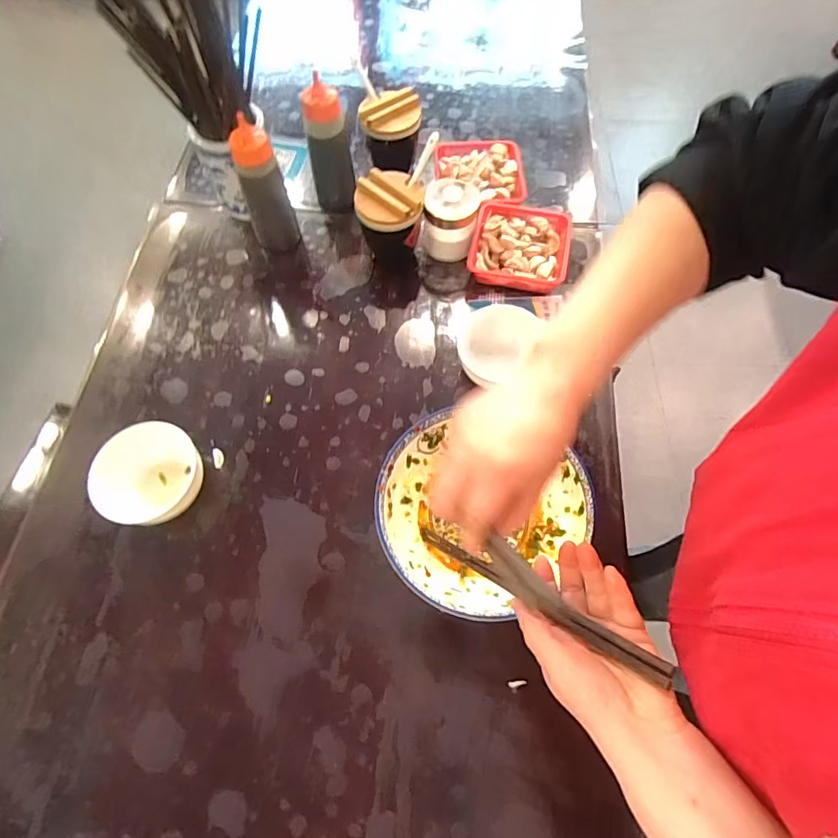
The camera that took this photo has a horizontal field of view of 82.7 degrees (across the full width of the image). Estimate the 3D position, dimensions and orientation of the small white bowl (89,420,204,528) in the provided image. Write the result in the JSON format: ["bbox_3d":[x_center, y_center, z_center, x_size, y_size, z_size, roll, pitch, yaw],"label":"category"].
[{"bbox_3d":[-0.308,0.060,0.546,0.102,0.042,0.118,1,65,0],"label":"small white bowl"}]

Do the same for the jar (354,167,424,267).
[{"bbox_3d":[-0.040,-0.273,0.669,0.086,0.106,0.083,0,65,0],"label":"jar"}]

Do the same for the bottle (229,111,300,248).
[{"bbox_3d":[-0.206,-0.305,0.644,0.061,0.176,0.049,-27,68,-12],"label":"bottle"}]

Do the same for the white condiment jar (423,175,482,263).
[{"bbox_3d":[0.045,-0.283,0.676,0.070,0.108,0.064,0,65,0],"label":"white condiment jar"}]

